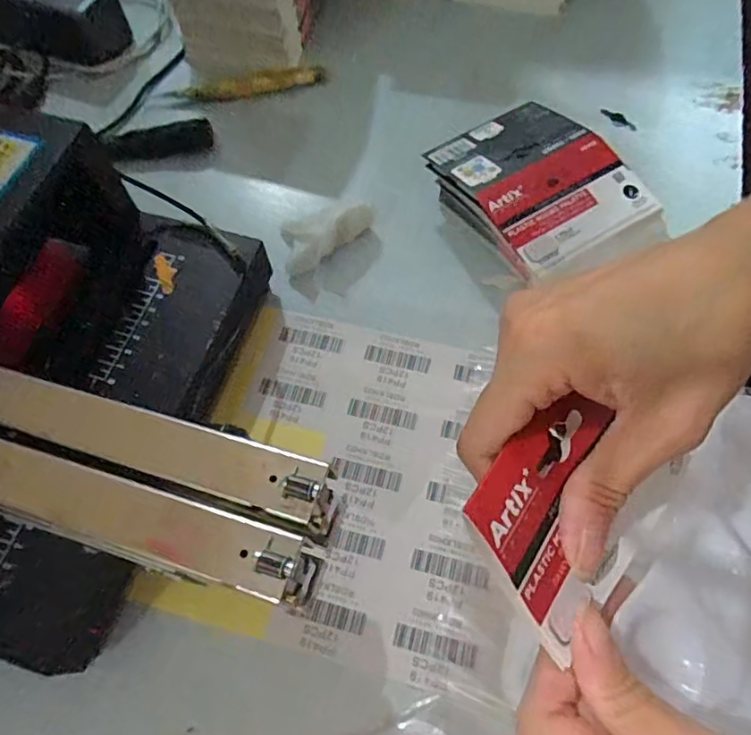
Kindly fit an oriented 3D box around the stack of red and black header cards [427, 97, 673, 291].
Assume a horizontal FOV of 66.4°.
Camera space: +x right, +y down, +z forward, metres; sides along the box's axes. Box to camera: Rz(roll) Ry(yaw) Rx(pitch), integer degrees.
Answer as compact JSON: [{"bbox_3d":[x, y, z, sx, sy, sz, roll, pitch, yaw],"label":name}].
[{"bbox_3d":[0.113,-0.123,0.405,0.109,0.050,0.134,-28,66,-12],"label":"stack of red and black header cards"}]

